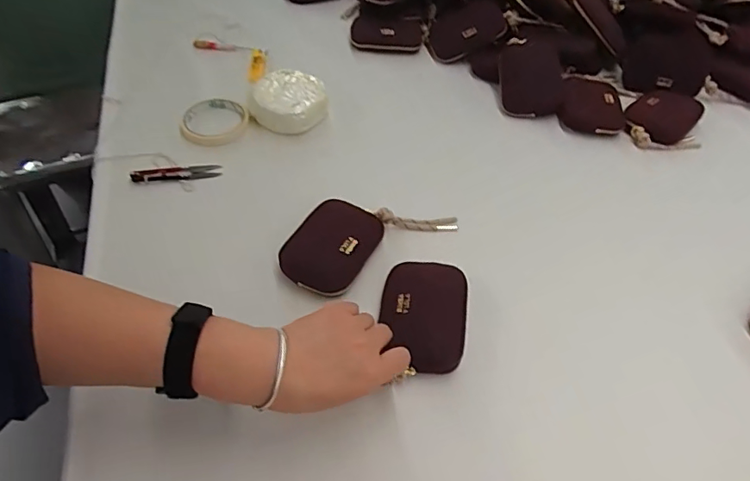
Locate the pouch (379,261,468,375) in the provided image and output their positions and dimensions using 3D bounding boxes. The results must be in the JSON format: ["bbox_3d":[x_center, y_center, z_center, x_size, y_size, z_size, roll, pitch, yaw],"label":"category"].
[{"bbox_3d":[0.049,0.071,0.507,0.082,0.019,0.114,8,51,3],"label":"pouch"}]

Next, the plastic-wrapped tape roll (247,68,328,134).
[{"bbox_3d":[-0.118,-0.187,0.705,0.105,0.045,0.091,14,51,9],"label":"plastic-wrapped tape roll"}]

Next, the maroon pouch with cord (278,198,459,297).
[{"bbox_3d":[-0.015,-0.009,0.575,0.196,0.035,0.097,-30,58,-25],"label":"maroon pouch with cord"}]

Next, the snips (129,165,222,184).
[{"bbox_3d":[-0.247,-0.083,0.639,0.106,0.016,0.024,-9,52,-11],"label":"snips"}]

